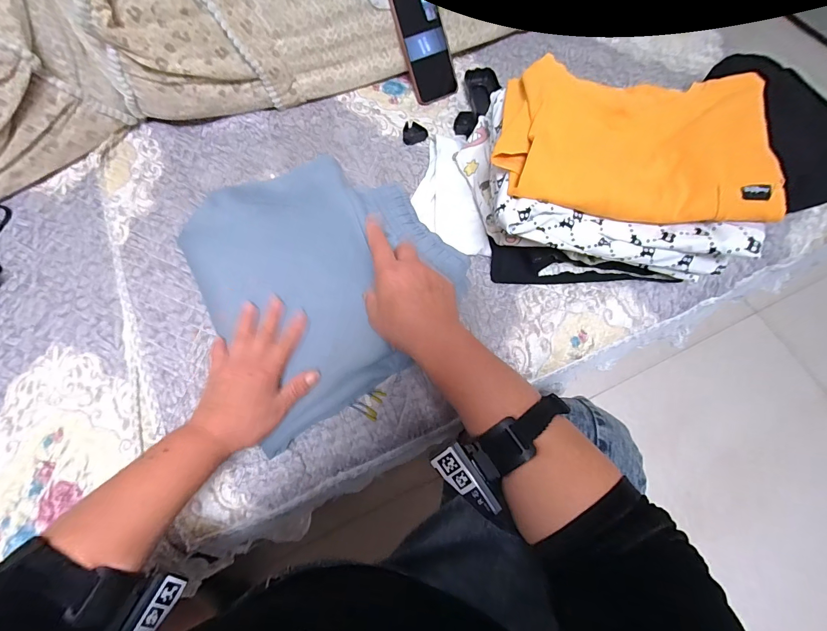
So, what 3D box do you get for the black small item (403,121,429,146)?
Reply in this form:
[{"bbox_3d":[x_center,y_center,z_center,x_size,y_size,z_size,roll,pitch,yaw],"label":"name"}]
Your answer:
[{"bbox_3d":[0.001,-0.292,0.587,0.039,0.008,0.037,-20,70,-7],"label":"black small item"}]

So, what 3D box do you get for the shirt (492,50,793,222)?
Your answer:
[{"bbox_3d":[0.235,-0.195,0.403,0.270,0.034,0.187,10,69,5],"label":"shirt"}]

